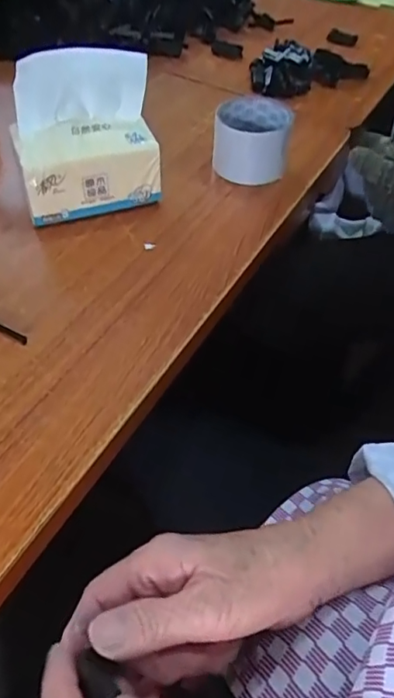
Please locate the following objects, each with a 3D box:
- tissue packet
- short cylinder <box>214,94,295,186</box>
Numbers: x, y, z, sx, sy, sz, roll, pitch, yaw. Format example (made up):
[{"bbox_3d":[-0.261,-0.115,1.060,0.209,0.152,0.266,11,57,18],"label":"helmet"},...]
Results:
[{"bbox_3d":[-0.110,-0.208,0.505,0.131,0.135,0.084,-14,53,-17],"label":"tissue packet"},{"bbox_3d":[0.061,-0.237,0.589,0.083,0.066,0.081,9,50,1],"label":"short cylinder"}]

